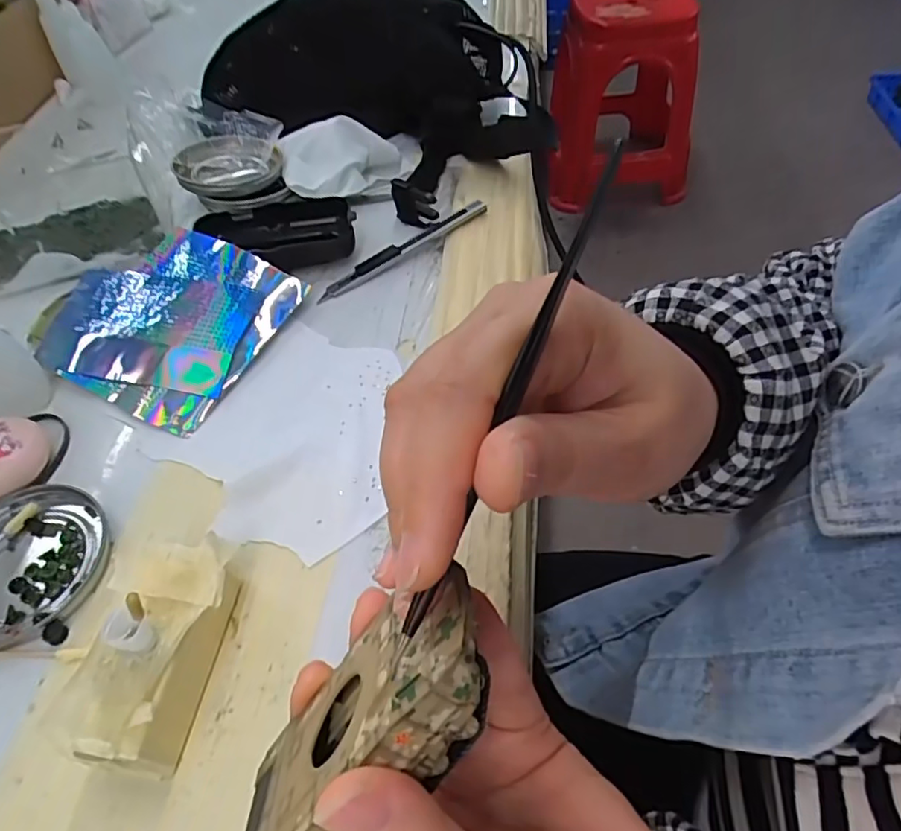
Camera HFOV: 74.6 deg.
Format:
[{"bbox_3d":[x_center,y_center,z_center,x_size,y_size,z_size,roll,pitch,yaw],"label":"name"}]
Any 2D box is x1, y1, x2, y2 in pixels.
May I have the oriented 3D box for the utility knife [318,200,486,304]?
[{"bbox_3d":[-0.031,-0.115,0.404,0.132,0.013,0.013,-30,56,-18],"label":"utility knife"}]

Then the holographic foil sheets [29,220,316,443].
[{"bbox_3d":[-0.176,-0.061,0.366,0.133,0.027,0.121,18,55,17],"label":"holographic foil sheets"}]

